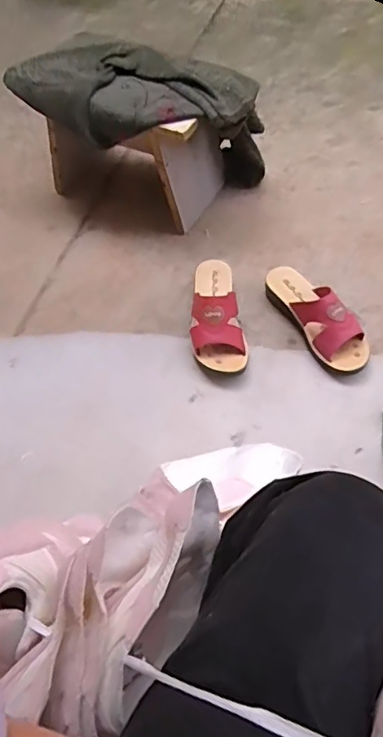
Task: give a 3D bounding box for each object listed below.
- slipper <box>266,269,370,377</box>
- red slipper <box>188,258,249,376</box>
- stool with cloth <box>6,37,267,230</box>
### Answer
[{"bbox_3d":[0.209,-0.092,0.939,0.082,0.081,0.229,-23,59,-11],"label":"slipper"},{"bbox_3d":[0.039,-0.097,0.941,0.084,0.076,0.216,-6,57,-1],"label":"red slipper"},{"bbox_3d":[-0.090,-0.425,1.060,0.422,0.257,0.208,12,59,11],"label":"stool with cloth"}]

